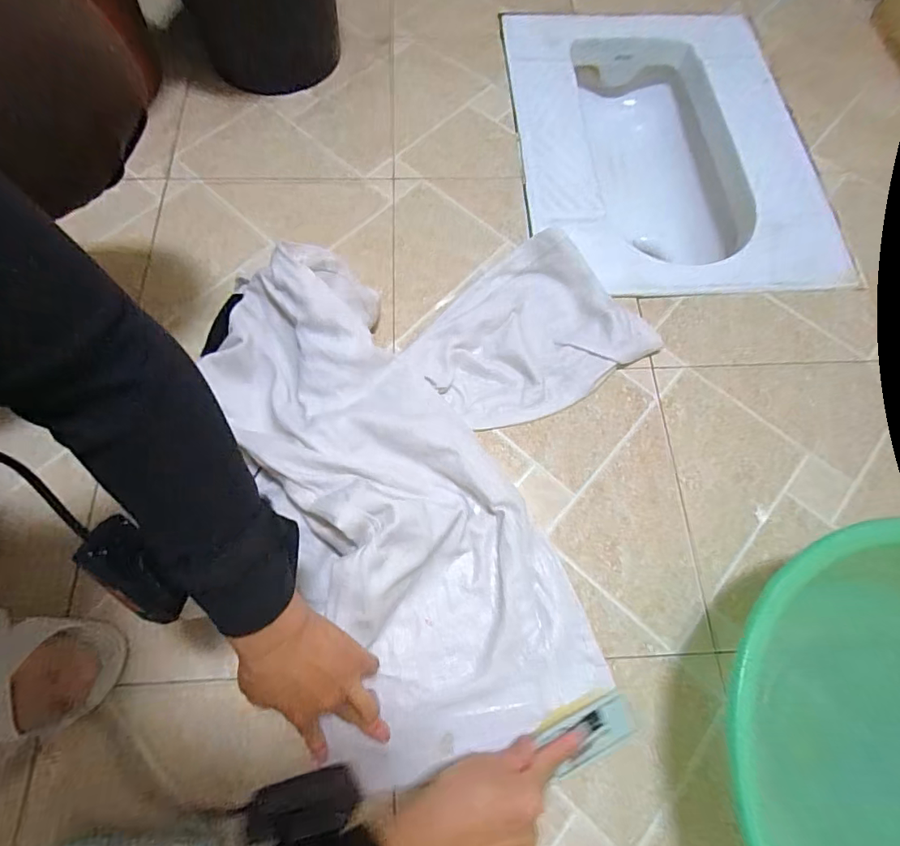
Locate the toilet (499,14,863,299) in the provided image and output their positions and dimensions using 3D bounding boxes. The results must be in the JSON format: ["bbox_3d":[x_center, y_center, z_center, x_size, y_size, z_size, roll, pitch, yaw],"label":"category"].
[{"bbox_3d":[0.301,-0.388,0.754,0.408,0.178,0.545,-4,69,-3],"label":"toilet"}]

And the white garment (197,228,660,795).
[{"bbox_3d":[0.025,0.017,0.475,0.416,0.071,0.493,-22,71,-10],"label":"white garment"}]

